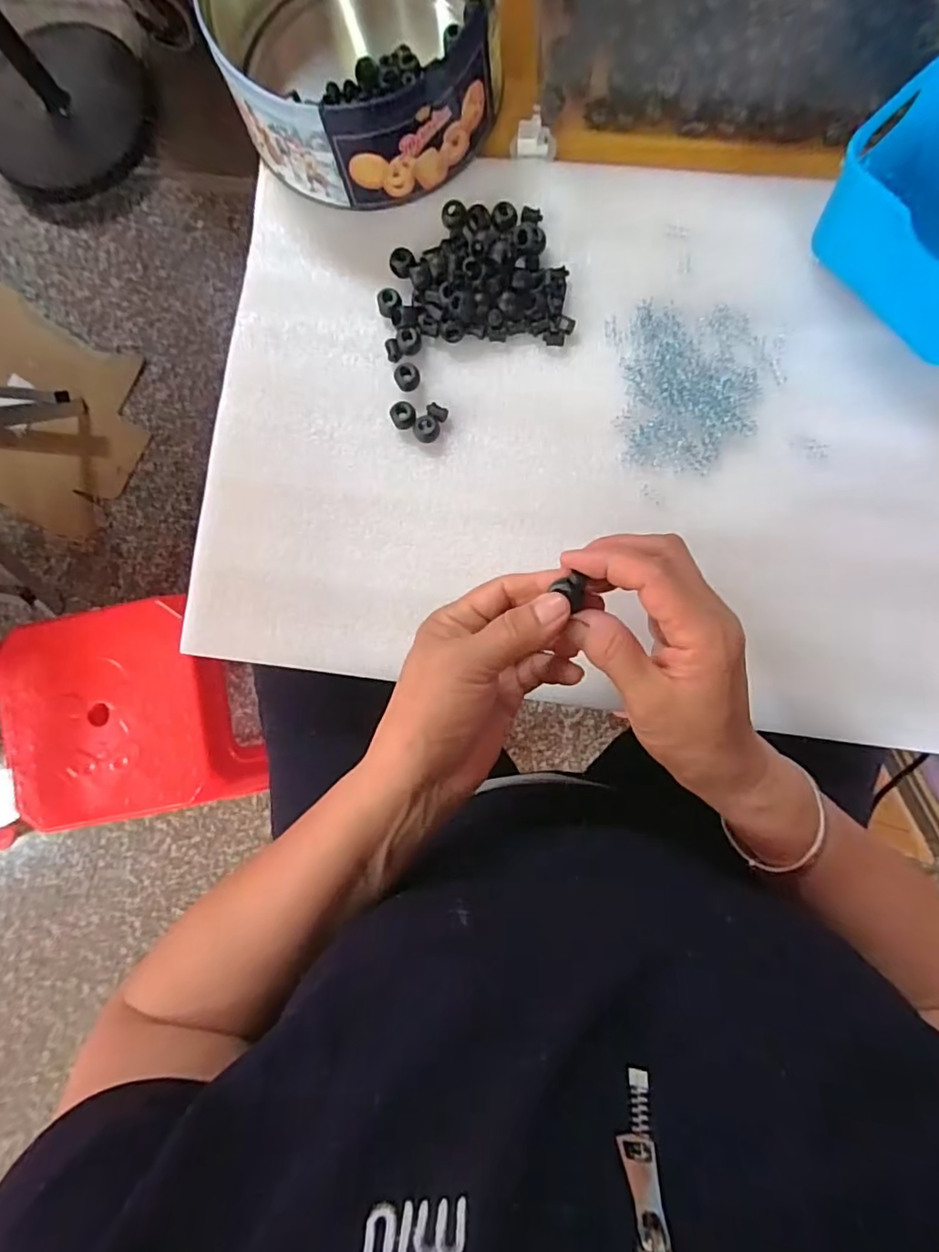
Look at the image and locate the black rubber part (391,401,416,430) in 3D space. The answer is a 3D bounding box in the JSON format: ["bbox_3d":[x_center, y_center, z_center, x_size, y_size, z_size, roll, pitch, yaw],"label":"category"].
[{"bbox_3d":[-0.045,-0.144,0.380,0.017,0.013,0.017,0,87,4],"label":"black rubber part"}]

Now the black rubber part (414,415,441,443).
[{"bbox_3d":[-0.029,-0.136,0.380,0.018,0.010,0.016,-12,86,3],"label":"black rubber part"}]

